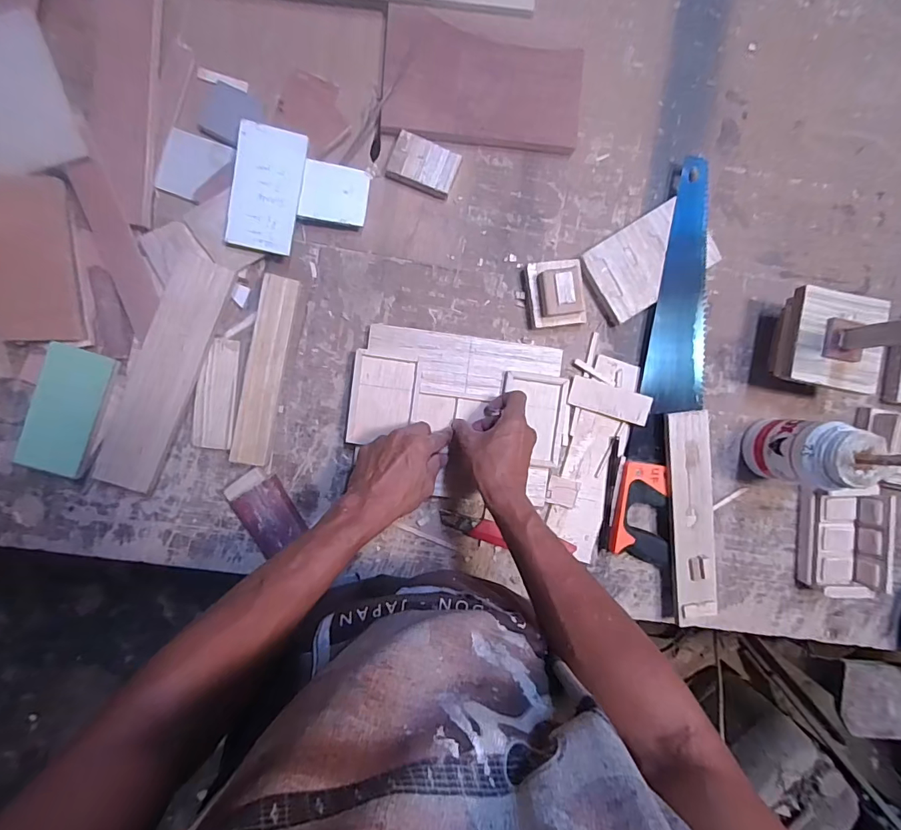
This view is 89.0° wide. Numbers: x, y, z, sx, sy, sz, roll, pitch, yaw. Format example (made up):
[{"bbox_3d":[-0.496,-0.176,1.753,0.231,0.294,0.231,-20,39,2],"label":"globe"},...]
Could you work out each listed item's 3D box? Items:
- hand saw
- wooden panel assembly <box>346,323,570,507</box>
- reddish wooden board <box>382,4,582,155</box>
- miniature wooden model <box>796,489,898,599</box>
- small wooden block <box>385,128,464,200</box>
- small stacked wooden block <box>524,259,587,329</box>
[{"bbox_3d":[0.292,-0.064,0.594,0.090,0.032,0.506,10,93,-5],"label":"hand saw"},{"bbox_3d":[0.010,0.002,0.572,0.262,0.018,0.200,7,93,-5],"label":"wooden panel assembly"},{"bbox_3d":[0.040,-0.400,0.557,0.236,0.019,0.133,4,93,-5],"label":"reddish wooden board"},{"bbox_3d":[0.519,0.164,0.605,0.082,0.061,0.143,-3,94,-5],"label":"miniature wooden model"},{"bbox_3d":[-0.032,-0.308,0.564,0.080,0.011,0.055,20,92,-6],"label":"small wooden block"},{"bbox_3d":[0.134,-0.152,0.572,0.067,0.045,0.080,-9,94,-4],"label":"small stacked wooden block"}]

